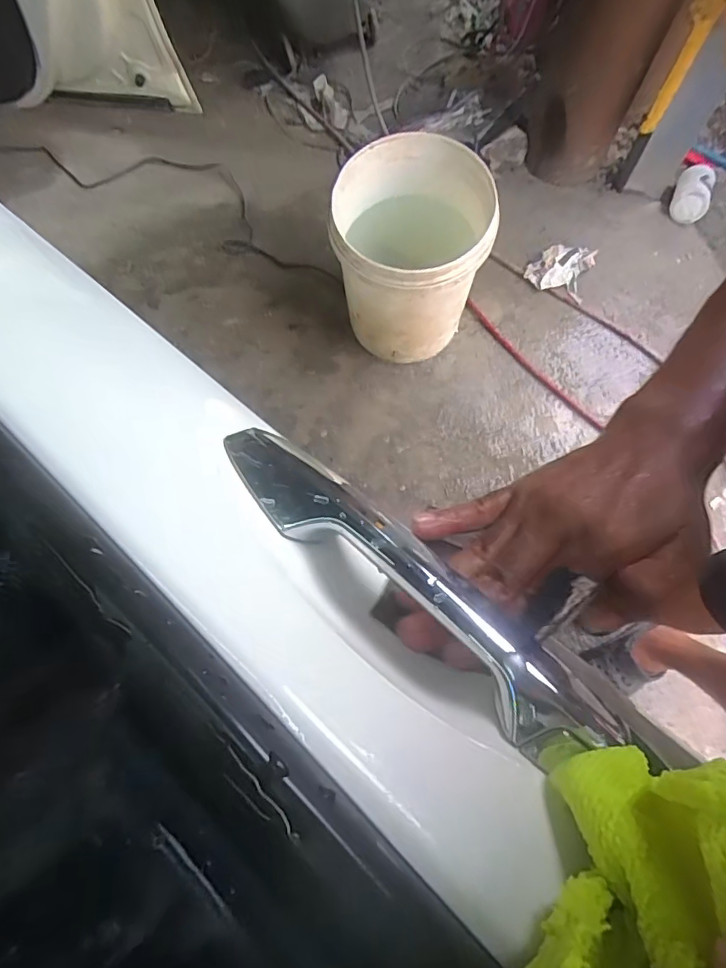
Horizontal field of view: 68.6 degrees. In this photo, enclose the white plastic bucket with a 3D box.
[{"bbox_3d":[0.095,-0.468,1.151,0.301,0.371,0.317,3,75,4],"label":"white plastic bucket"}]

